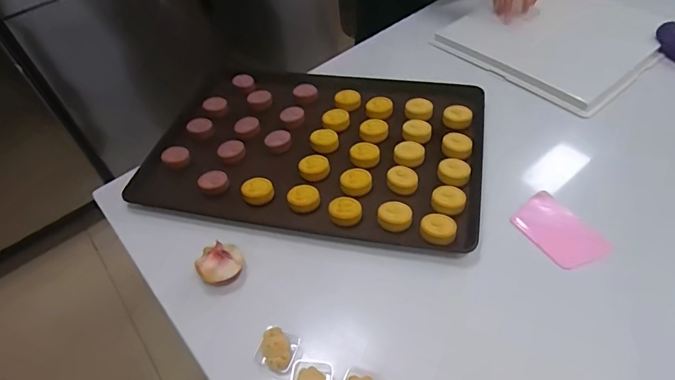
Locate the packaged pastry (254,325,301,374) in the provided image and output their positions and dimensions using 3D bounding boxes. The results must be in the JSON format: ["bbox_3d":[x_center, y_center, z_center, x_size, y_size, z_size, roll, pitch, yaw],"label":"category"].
[{"bbox_3d":[-0.077,0.205,0.549,0.045,0.032,0.046,16,53,19],"label":"packaged pastry"}]

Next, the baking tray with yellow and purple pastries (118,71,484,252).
[{"bbox_3d":[-0.043,-0.082,0.788,0.590,0.052,0.377,6,50,12],"label":"baking tray with yellow and purple pastries"}]

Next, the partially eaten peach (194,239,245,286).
[{"bbox_3d":[-0.169,0.104,0.616,0.058,0.050,0.058,2,49,8],"label":"partially eaten peach"}]

